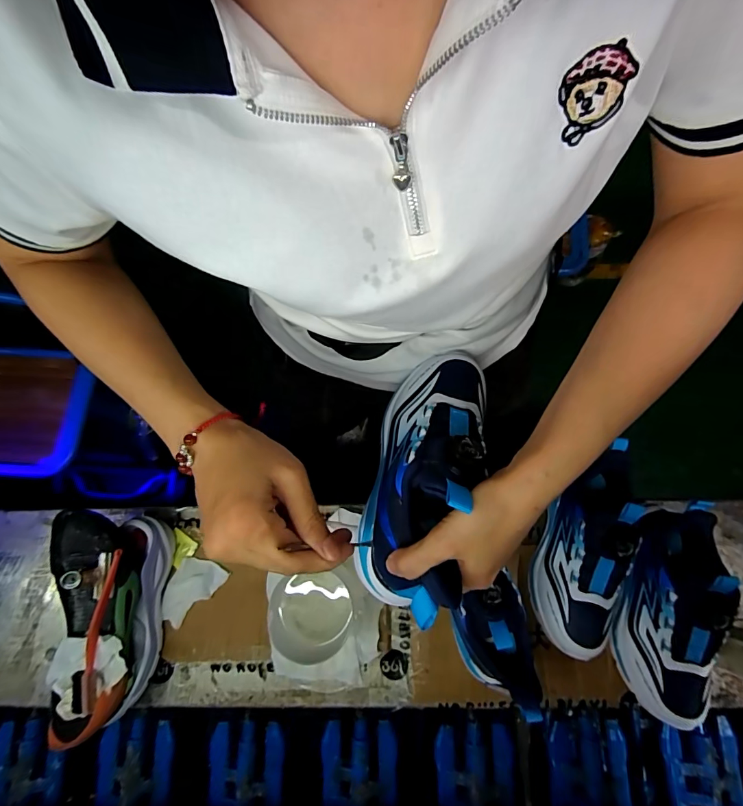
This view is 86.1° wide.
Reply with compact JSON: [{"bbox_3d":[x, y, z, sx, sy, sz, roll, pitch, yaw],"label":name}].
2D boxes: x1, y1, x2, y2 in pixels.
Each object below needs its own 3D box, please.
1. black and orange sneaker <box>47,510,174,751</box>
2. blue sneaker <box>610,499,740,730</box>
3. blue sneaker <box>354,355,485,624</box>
[{"bbox_3d":[-0.320,0.256,0.479,0.118,0.090,0.236,1,74,3],"label":"black and orange sneaker"},{"bbox_3d":[0.329,0.224,0.427,0.080,0.091,0.233,7,94,4],"label":"blue sneaker"},{"bbox_3d":[0.042,0.042,0.318,0.075,0.097,0.222,14,57,6],"label":"blue sneaker"}]

